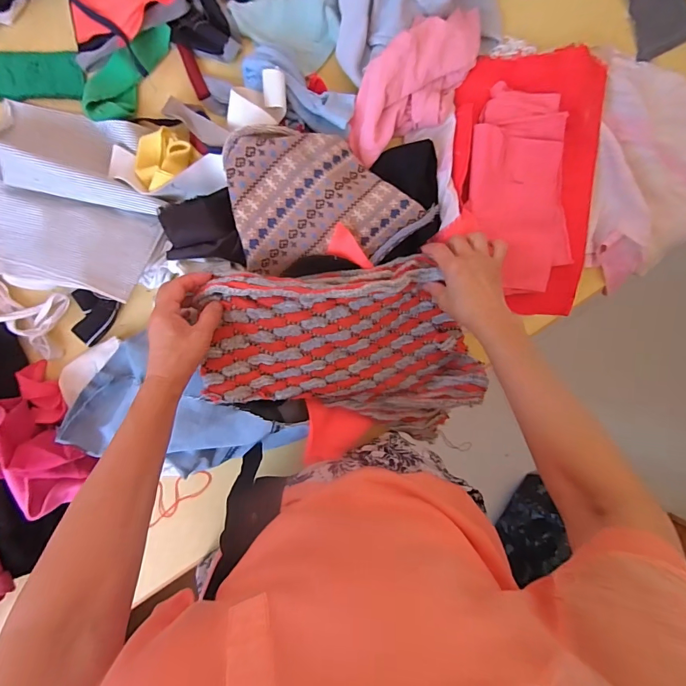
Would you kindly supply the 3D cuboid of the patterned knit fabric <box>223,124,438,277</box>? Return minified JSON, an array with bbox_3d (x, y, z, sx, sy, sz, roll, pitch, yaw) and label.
[{"bbox_3d":[-0.009,-0.171,0.481,0.239,0.041,0.169,-10,96,-7],"label":"patterned knit fabric"}]

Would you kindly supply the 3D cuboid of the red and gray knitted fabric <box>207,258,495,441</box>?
[{"bbox_3d":[0.015,-0.003,0.499,0.337,0.079,0.210,11,93,-8],"label":"red and gray knitted fabric"}]

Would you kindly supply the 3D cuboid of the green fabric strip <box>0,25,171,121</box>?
[{"bbox_3d":[-0.308,-0.316,0.488,0.212,0.035,0.092,-14,97,-6],"label":"green fabric strip"}]

